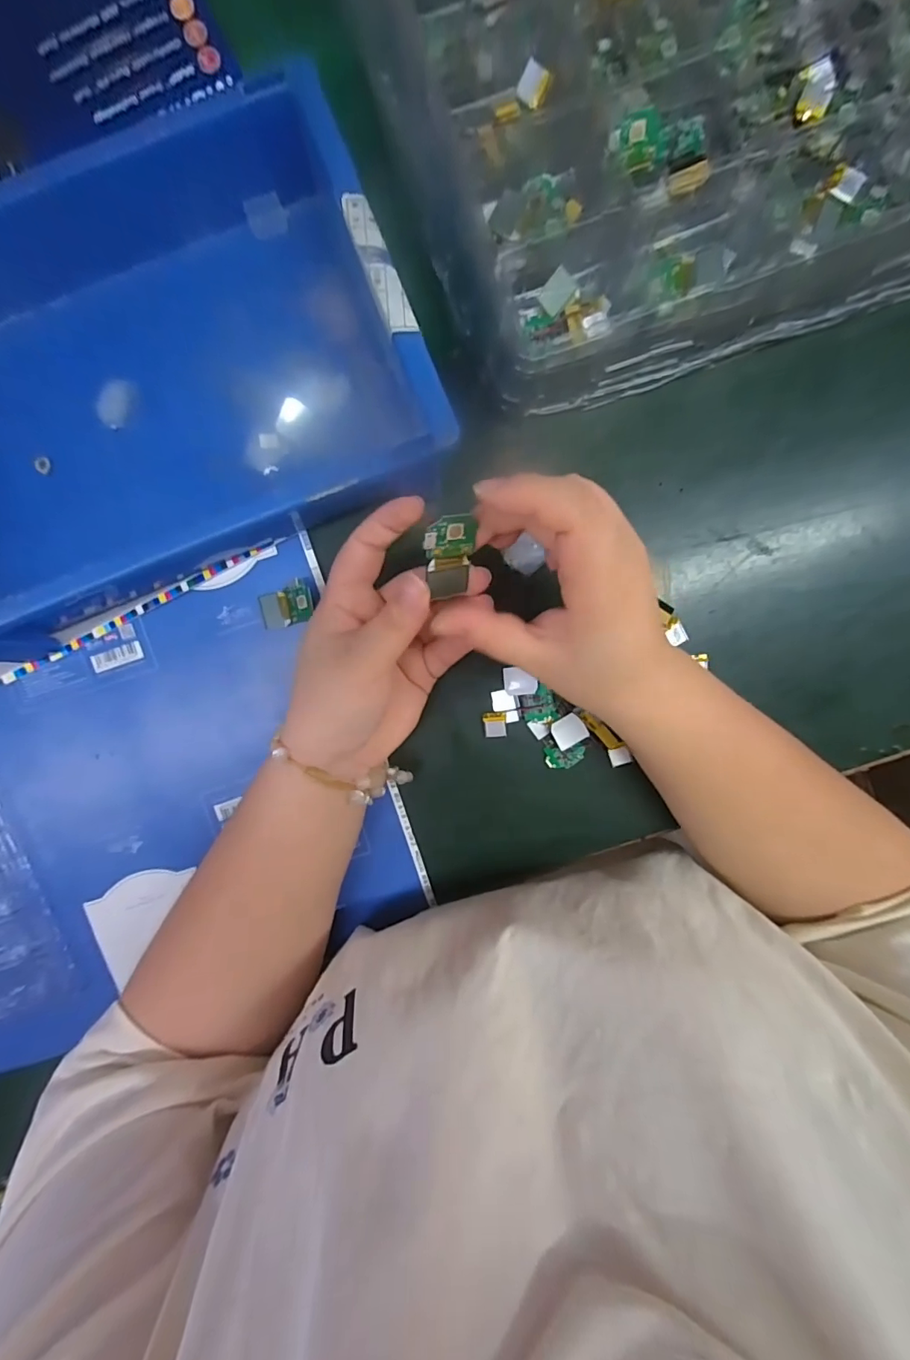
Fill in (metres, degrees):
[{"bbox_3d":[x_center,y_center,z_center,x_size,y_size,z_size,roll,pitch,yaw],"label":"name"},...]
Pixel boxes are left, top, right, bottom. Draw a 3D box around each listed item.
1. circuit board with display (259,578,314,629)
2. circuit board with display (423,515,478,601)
[{"bbox_3d":[-0.103,-0.045,0.307,0.036,0.004,0.023,-12,101,20],"label":"circuit board with display"},{"bbox_3d":[-0.003,-0.054,0.219,0.024,0.037,0.004,-19,50,-22],"label":"circuit board with display"}]

